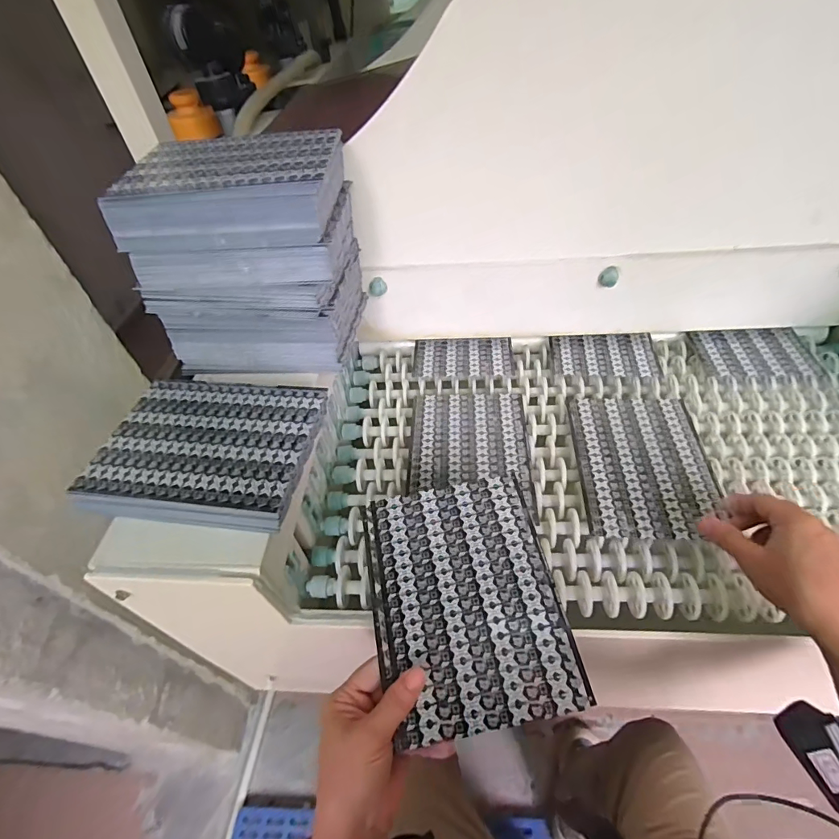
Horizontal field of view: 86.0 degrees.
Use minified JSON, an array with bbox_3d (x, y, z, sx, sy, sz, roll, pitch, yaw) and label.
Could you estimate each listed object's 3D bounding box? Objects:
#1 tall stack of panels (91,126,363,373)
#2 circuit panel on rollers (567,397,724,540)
[{"bbox_3d":[-0.181,-0.181,0.503,0.209,0.199,0.154,0,48,7],"label":"tall stack of panels"},{"bbox_3d":[0.255,0.046,0.514,0.141,0.006,0.193,0,48,7],"label":"circuit panel on rollers"}]

